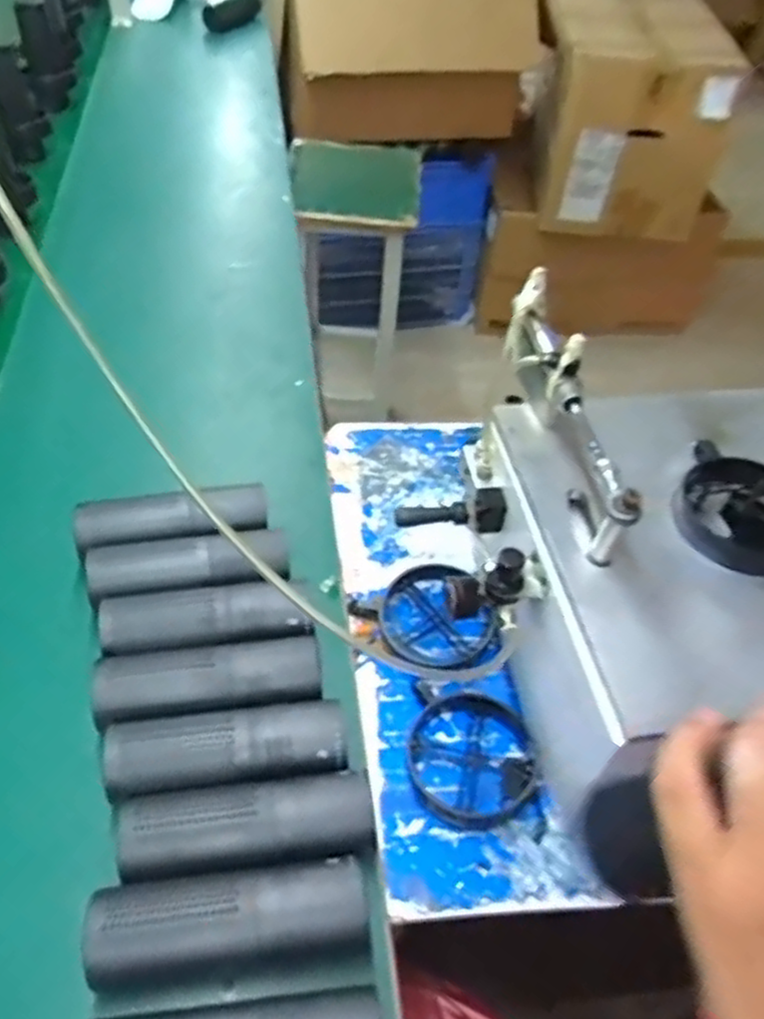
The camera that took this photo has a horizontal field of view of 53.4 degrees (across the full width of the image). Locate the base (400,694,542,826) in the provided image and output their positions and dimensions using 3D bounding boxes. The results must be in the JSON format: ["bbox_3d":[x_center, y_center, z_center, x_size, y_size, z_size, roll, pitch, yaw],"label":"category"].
[{"bbox_3d":[0.068,0.190,0.579,0.101,0.023,0.098,17,49,10],"label":"base"}]

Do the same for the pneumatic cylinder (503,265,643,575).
[{"bbox_3d":[0.130,-0.068,0.571,0.054,0.105,0.235,0,49,-5],"label":"pneumatic cylinder"}]

